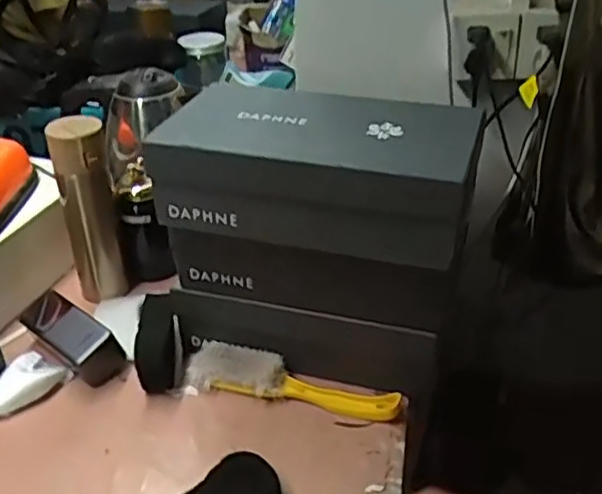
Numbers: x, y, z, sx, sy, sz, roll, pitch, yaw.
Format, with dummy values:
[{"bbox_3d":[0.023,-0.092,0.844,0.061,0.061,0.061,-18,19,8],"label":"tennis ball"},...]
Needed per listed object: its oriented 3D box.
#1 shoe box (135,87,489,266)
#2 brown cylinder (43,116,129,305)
[{"bbox_3d":[0.018,-0.091,0.673,0.307,0.108,0.183,11,35,17],"label":"shoe box"},{"bbox_3d":[-0.261,-0.041,0.833,0.064,0.246,0.054,-15,36,-20],"label":"brown cylinder"}]

